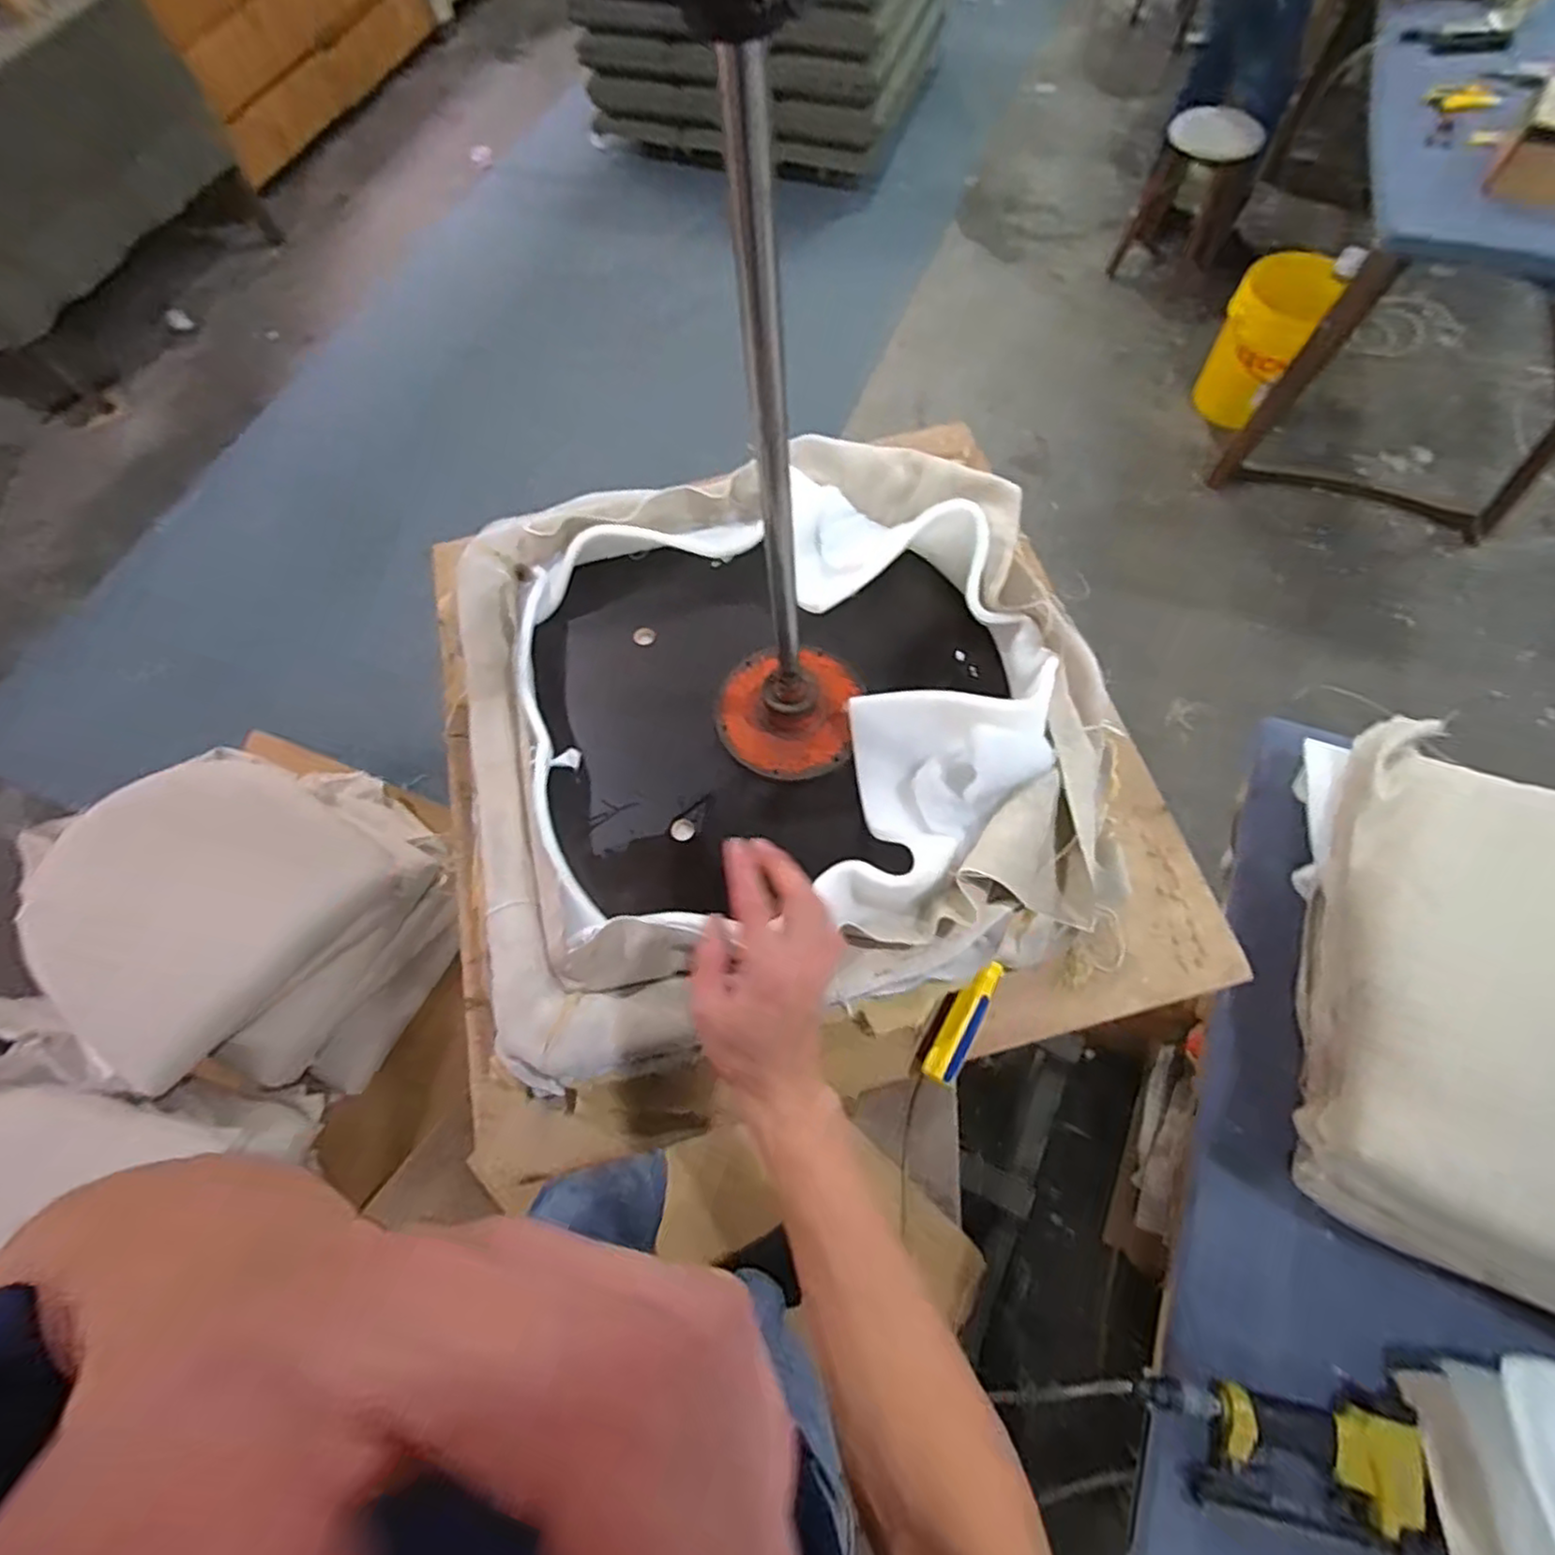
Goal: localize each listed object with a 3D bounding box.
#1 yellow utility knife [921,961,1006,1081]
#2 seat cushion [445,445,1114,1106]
[{"bbox_3d":[0.161,0.208,0.608,0.028,0.015,0.111,28,70,14],"label":"yellow utility knife"},{"bbox_3d":[-0.008,-0.070,0.668,0.568,0.132,0.547,-14,66,-4],"label":"seat cushion"}]

